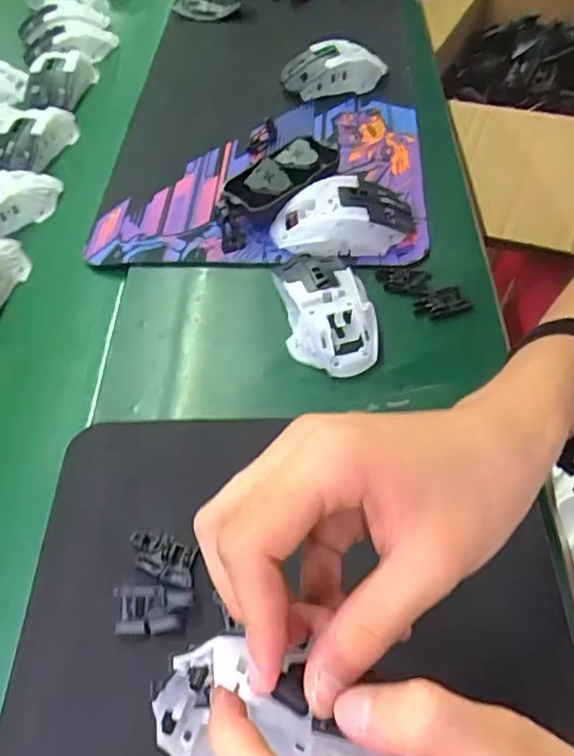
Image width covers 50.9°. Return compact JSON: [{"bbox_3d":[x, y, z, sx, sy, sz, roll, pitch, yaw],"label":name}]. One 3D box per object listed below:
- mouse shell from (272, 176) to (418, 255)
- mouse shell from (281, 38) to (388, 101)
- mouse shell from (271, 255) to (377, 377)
[{"bbox_3d":[0.047,-0.134,0.502,0.115,0.037,0.057,-9,54,-2],"label":"mouse shell"},{"bbox_3d":[0.051,-0.333,0.644,0.116,0.043,0.054,-7,54,0],"label":"mouse shell"},{"bbox_3d":[0.028,-0.058,0.451,0.061,0.035,0.114,-11,54,-2],"label":"mouse shell"}]

